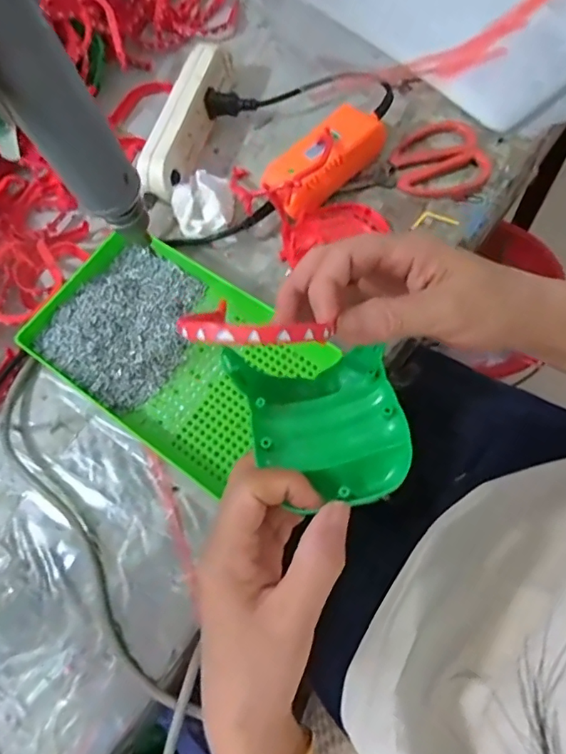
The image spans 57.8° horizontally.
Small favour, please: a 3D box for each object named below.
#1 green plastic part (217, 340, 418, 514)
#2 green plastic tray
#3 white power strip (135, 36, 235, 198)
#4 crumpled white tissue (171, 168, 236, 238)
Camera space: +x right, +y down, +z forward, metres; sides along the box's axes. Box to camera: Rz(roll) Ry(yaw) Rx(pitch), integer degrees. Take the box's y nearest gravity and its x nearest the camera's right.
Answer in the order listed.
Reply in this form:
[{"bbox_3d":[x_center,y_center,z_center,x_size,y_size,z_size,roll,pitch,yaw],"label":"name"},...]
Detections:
[{"bbox_3d":[0.020,0.027,0.289,0.087,0.049,0.092,-10,68,-1],"label":"green plastic part"},{"bbox_3d":[-0.094,-0.021,0.438,0.231,0.035,0.145,32,76,17],"label":"green plastic tray"},{"bbox_3d":[-0.097,-0.259,0.522,0.039,0.052,0.192,12,70,9],"label":"white power strip"},{"bbox_3d":[-0.075,-0.165,0.490,0.058,0.029,0.069,-17,68,0],"label":"crumpled white tissue"}]

